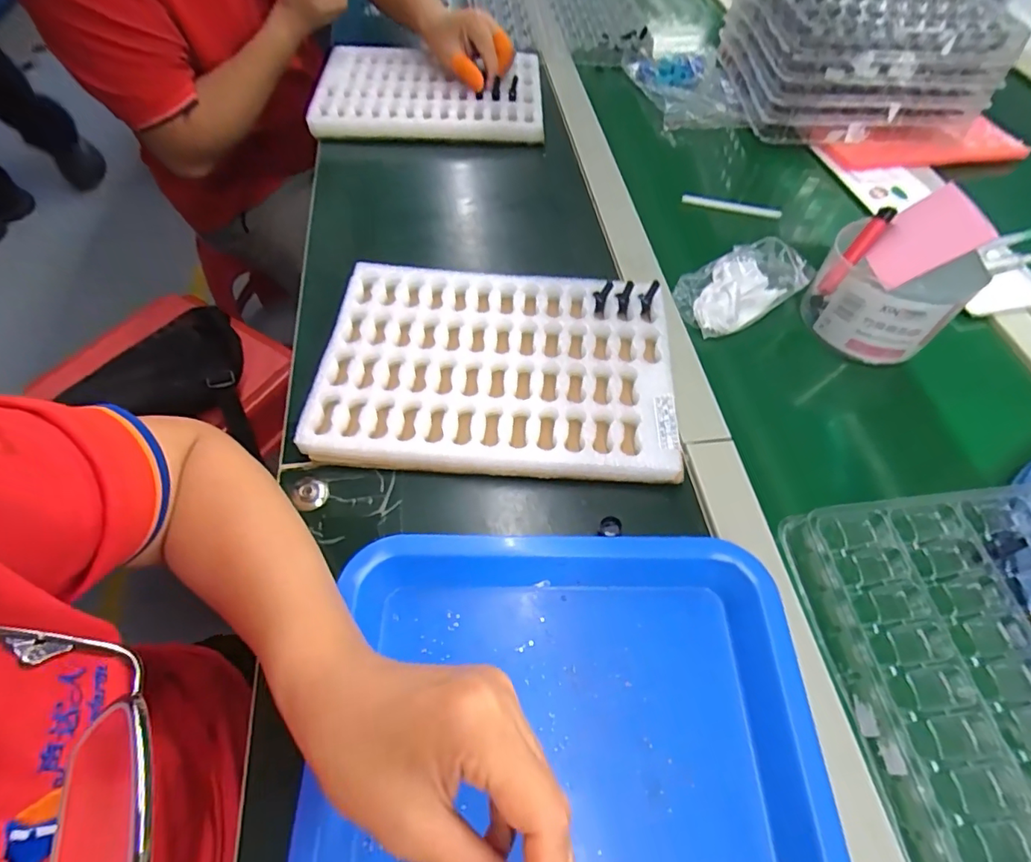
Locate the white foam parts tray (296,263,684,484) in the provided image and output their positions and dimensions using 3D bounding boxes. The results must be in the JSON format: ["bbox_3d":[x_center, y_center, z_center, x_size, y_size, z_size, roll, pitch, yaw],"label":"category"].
[{"bbox_3d":[-0.014,-0.053,0.434,0.269,0.030,0.190,4,57,0],"label":"white foam parts tray"}]

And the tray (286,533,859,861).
[{"bbox_3d":[0.026,0.211,0.257,0.269,0.030,0.325,2,57,-1],"label":"tray"}]

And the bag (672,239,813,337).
[{"bbox_3d":[0.210,-0.139,0.499,0.124,0.033,0.077,-24,61,-17],"label":"bag"}]

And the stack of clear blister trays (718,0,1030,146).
[{"bbox_3d":[0.420,-0.486,0.685,0.253,0.135,0.264,-3,57,-5],"label":"stack of clear blister trays"}]

